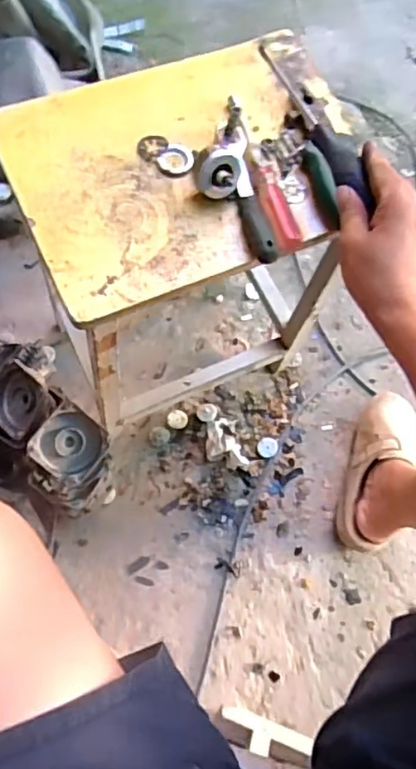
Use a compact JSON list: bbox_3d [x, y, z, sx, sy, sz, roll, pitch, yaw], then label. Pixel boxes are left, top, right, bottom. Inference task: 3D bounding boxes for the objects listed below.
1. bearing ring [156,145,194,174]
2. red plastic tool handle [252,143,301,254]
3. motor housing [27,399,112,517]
[{"bbox_3d":[-0.030,-0.212,0.572,0.032,0.005,0.035,1,68,-1],"label":"bearing ring"},{"bbox_3d":[0.061,-0.171,0.554,0.026,0.019,0.114,-11,69,-6],"label":"red plastic tool handle"},{"bbox_3d":[-0.179,0.094,0.798,0.120,0.078,0.116,40,86,-23],"label":"motor housing"}]

